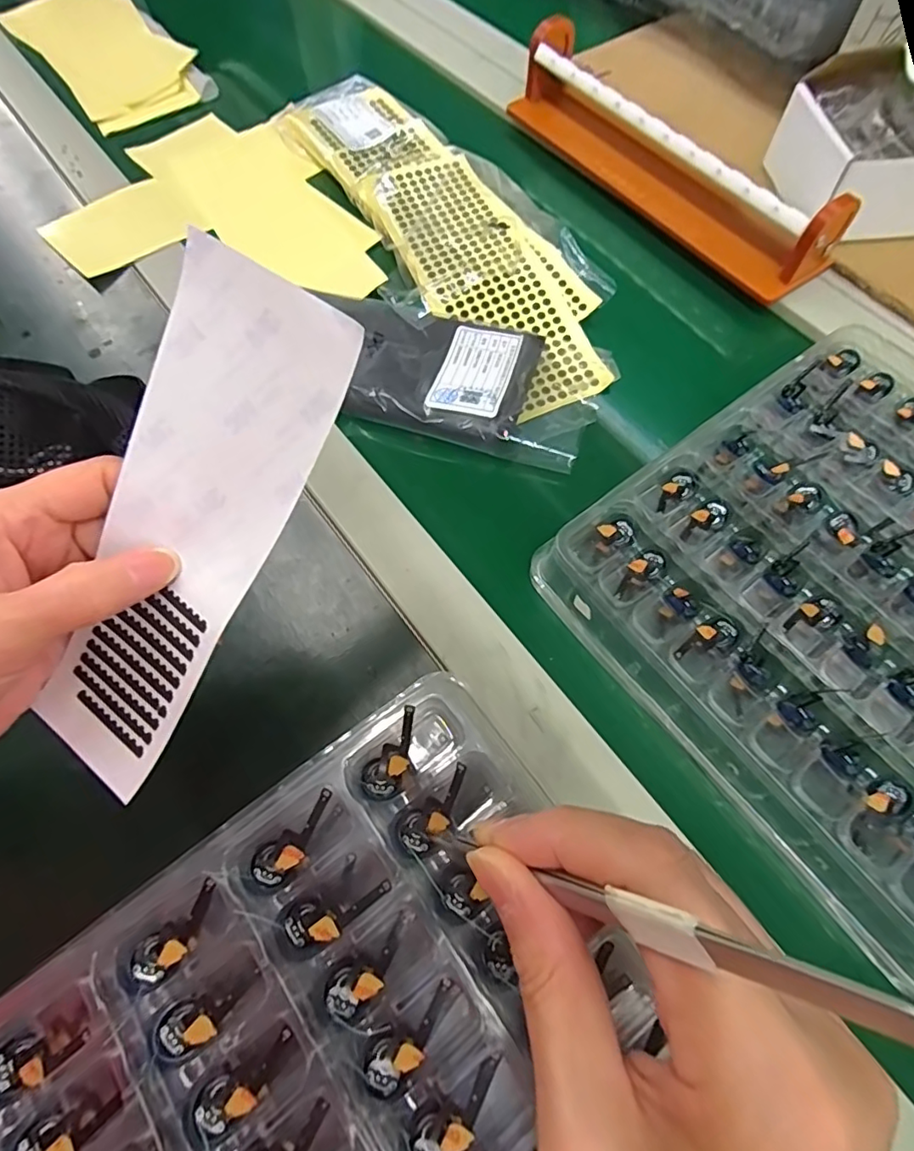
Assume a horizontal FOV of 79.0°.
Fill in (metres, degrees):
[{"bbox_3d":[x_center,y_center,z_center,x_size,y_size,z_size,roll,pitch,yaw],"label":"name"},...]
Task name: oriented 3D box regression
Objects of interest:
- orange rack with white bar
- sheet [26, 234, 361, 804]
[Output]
[{"bbox_3d":[0.156,-0.318,0.425,0.061,0.068,0.290,-32,68,-7],"label":"orange rack with white bar"},{"bbox_3d":[-0.098,-0.012,0.194,0.061,0.015,0.184,32,105,3],"label":"sheet"}]

